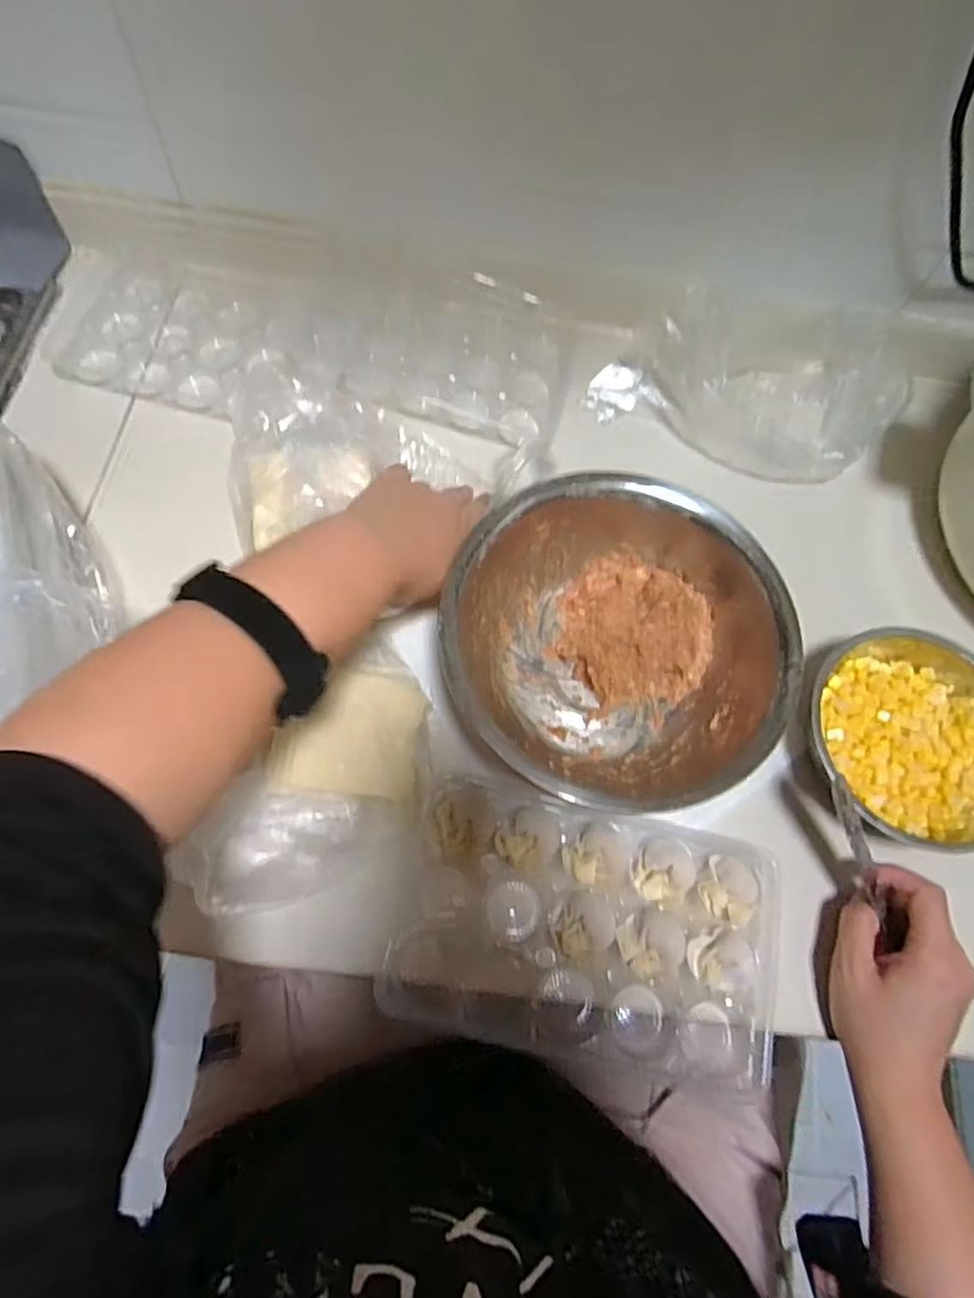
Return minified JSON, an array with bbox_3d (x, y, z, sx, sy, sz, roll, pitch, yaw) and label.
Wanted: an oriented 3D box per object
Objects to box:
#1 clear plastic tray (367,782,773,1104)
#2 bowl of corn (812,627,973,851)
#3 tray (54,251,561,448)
[{"bbox_3d":[0.061,0.167,0.406,0.220,0.033,0.139,12,69,0],"label":"clear plastic tray"},{"bbox_3d":[0.276,0.058,0.442,0.137,0.051,0.137,1,69,-4],"label":"bowl of corn"},{"bbox_3d":[-0.138,-0.237,0.543,0.396,0.042,0.139,9,69,-1],"label":"tray"}]

